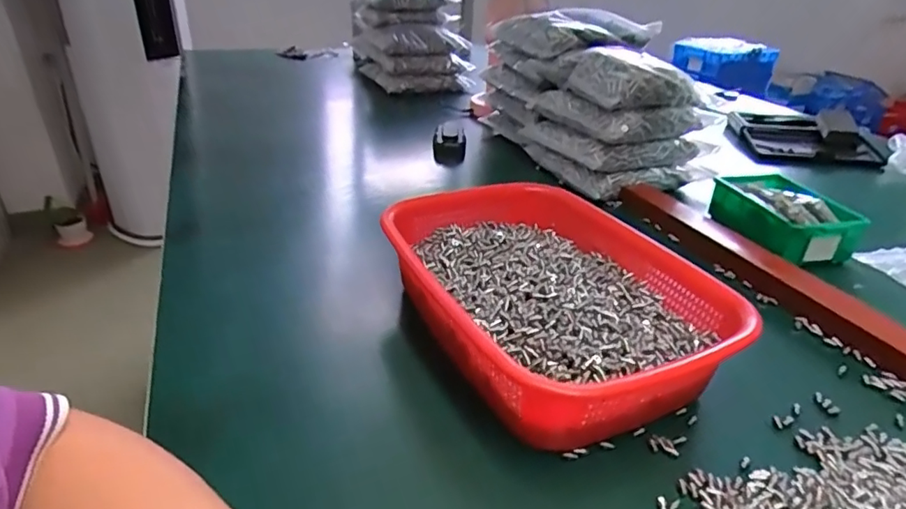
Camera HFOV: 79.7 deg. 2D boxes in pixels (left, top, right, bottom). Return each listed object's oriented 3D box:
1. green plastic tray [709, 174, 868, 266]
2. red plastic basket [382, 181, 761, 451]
[{"bbox_3d":[0.380,-0.050,0.631,0.093,0.047,0.143,-3,30,-8],"label":"green plastic tray"},{"bbox_3d":[0.077,0.032,0.454,0.211,0.071,0.285,-14,33,-26],"label":"red plastic basket"}]

